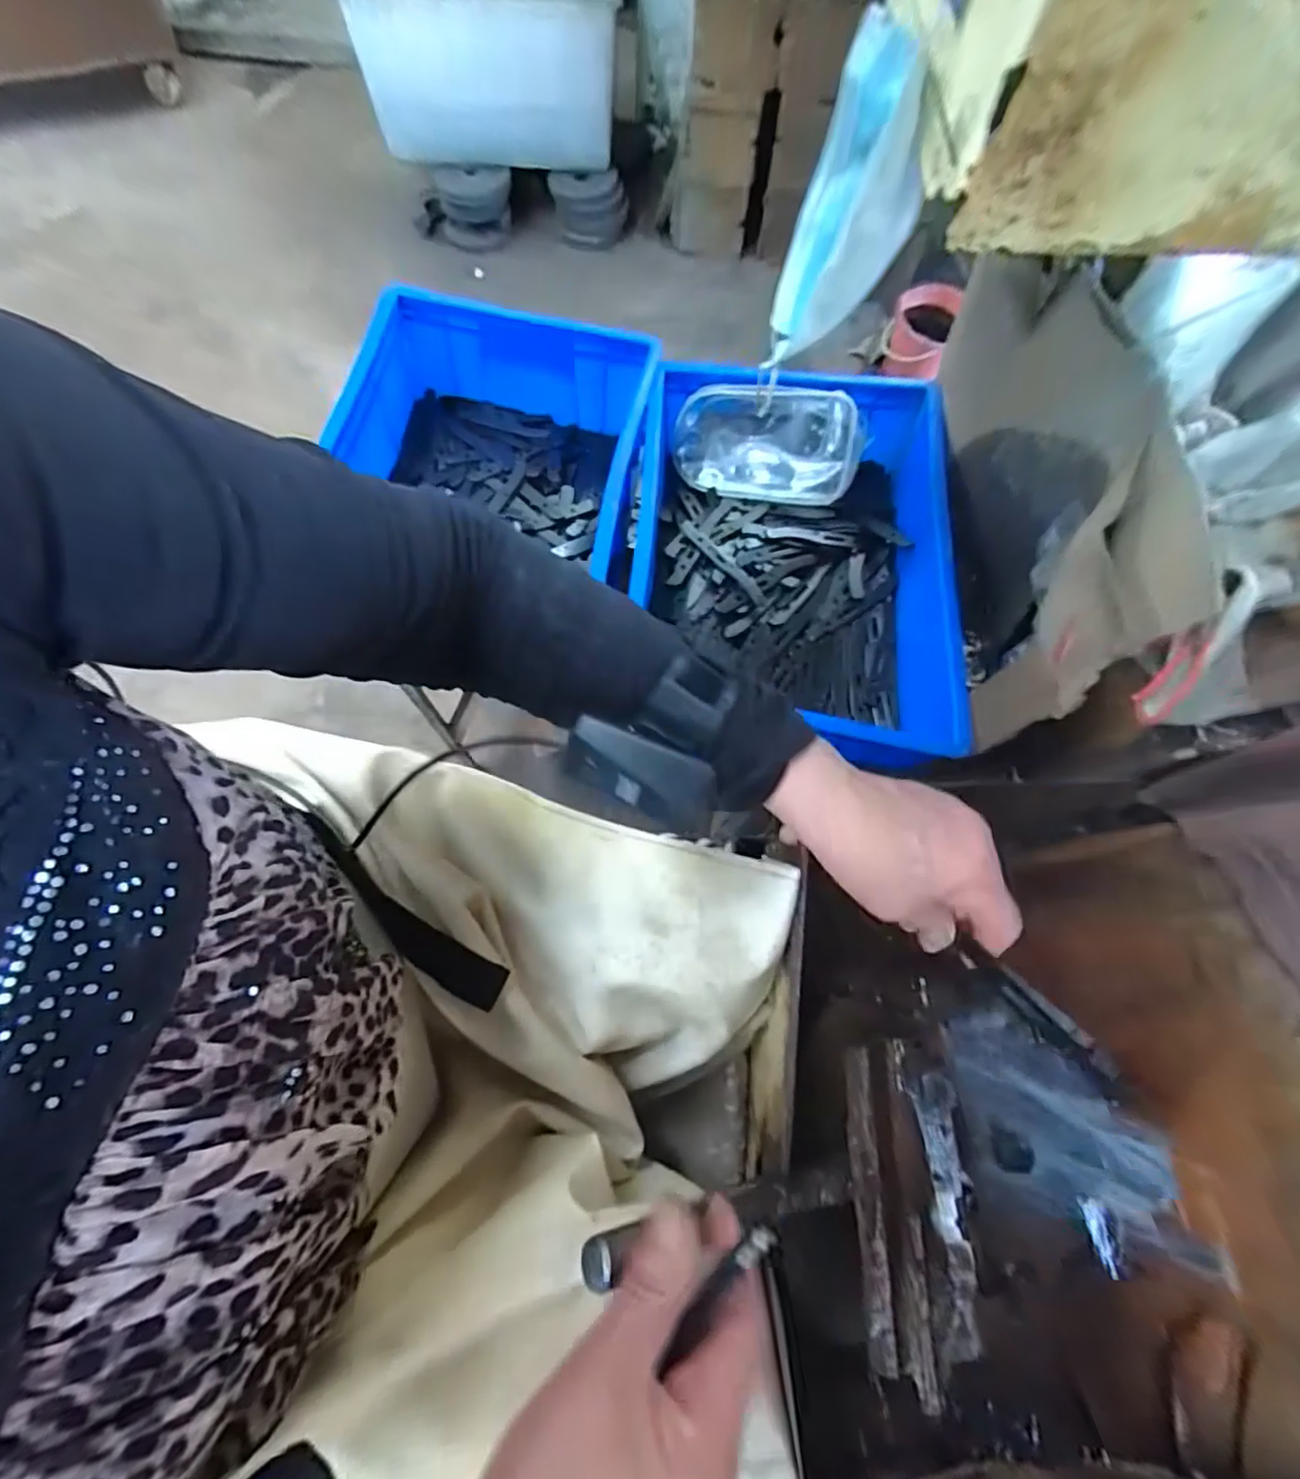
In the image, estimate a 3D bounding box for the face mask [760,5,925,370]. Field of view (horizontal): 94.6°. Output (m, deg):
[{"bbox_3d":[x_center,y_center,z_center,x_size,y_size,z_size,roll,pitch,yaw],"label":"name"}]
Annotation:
[{"bbox_3d":[0.128,-0.334,0.386,0.069,0.150,0.080,11,71,2],"label":"face mask"}]

